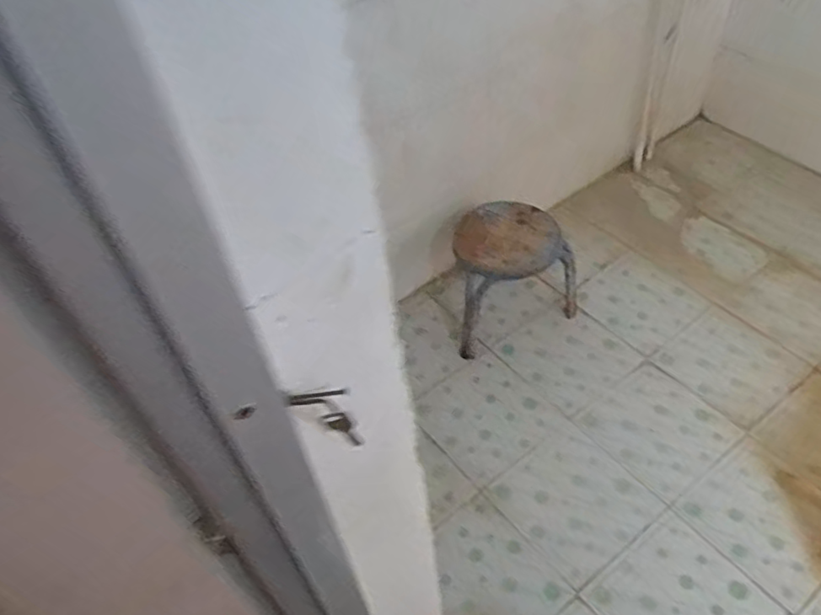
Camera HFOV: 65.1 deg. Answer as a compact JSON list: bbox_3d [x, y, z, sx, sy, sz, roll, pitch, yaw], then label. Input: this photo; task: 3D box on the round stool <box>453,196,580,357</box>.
[{"bbox_3d":[0.248,-0.097,1.710,0.326,0.306,0.257,-19,47,-11],"label":"round stool"}]

